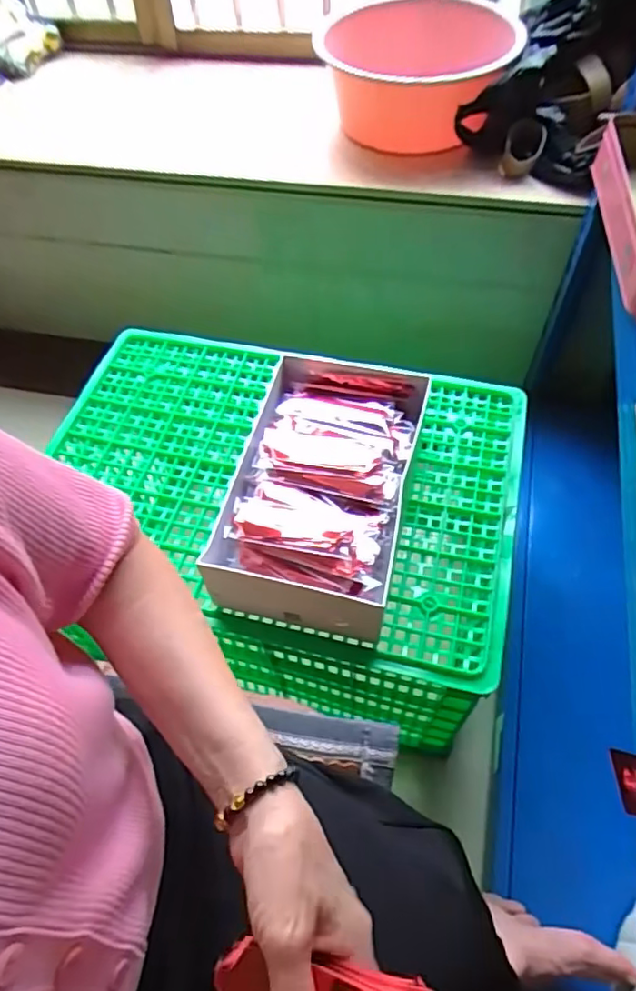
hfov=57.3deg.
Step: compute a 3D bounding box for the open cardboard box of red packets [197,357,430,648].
[{"bbox_3d":[0.003,-0.014,0.710,0.205,0.090,0.325,10,58,10],"label":"open cardboard box of red packets"}]

